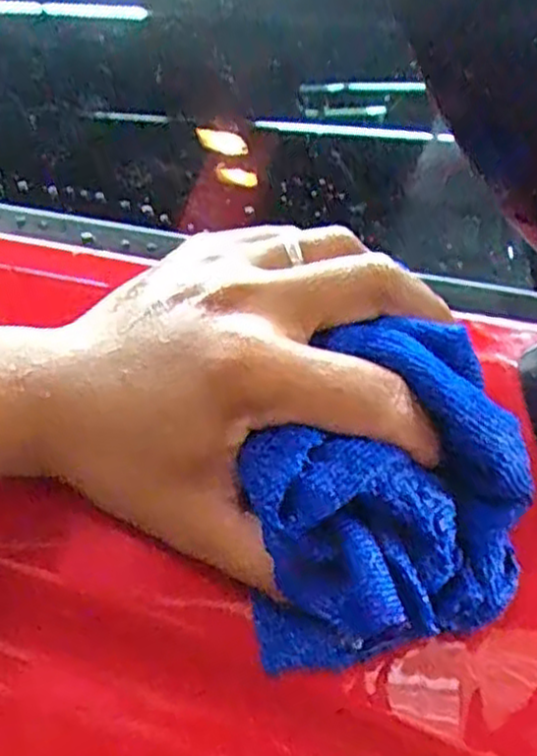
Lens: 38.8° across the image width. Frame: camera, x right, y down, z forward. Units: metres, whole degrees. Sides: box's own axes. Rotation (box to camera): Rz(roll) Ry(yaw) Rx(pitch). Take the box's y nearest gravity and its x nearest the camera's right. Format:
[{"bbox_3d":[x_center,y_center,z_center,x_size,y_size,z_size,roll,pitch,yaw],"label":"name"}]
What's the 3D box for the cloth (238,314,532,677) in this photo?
[{"bbox_3d":[0.035,0.039,0.265,0.090,0.112,0.055,-14,13,-18],"label":"cloth"}]

